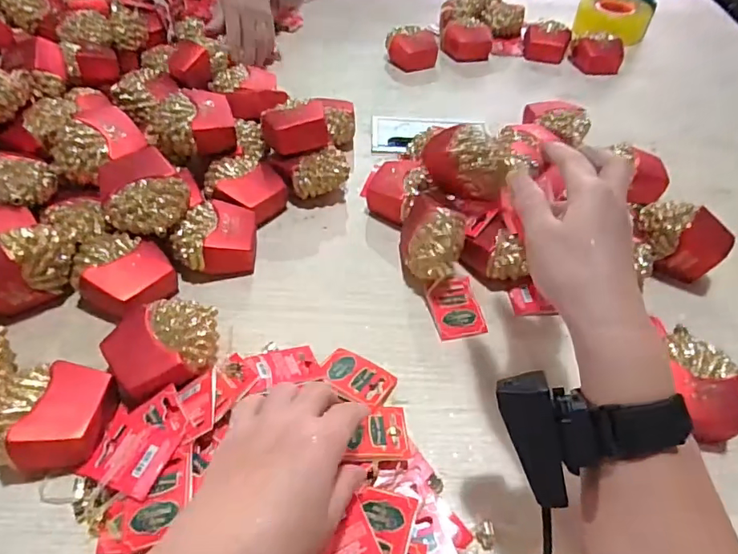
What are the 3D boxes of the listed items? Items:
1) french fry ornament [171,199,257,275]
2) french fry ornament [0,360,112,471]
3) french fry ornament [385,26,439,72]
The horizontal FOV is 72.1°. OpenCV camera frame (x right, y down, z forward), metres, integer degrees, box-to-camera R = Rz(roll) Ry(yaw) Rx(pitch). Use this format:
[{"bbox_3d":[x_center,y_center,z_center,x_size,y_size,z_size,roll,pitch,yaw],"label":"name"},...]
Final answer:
[{"bbox_3d":[-0.147,-0.034,0.492,0.071,0.048,0.073,3,48,-1],"label":"french fry ornament"},{"bbox_3d":[-0.232,0.101,0.363,0.082,0.048,0.075,5,48,1],"label":"french fry ornament"},{"bbox_3d":[0.067,-0.355,0.794,0.079,0.051,0.062,3,48,-1],"label":"french fry ornament"}]

